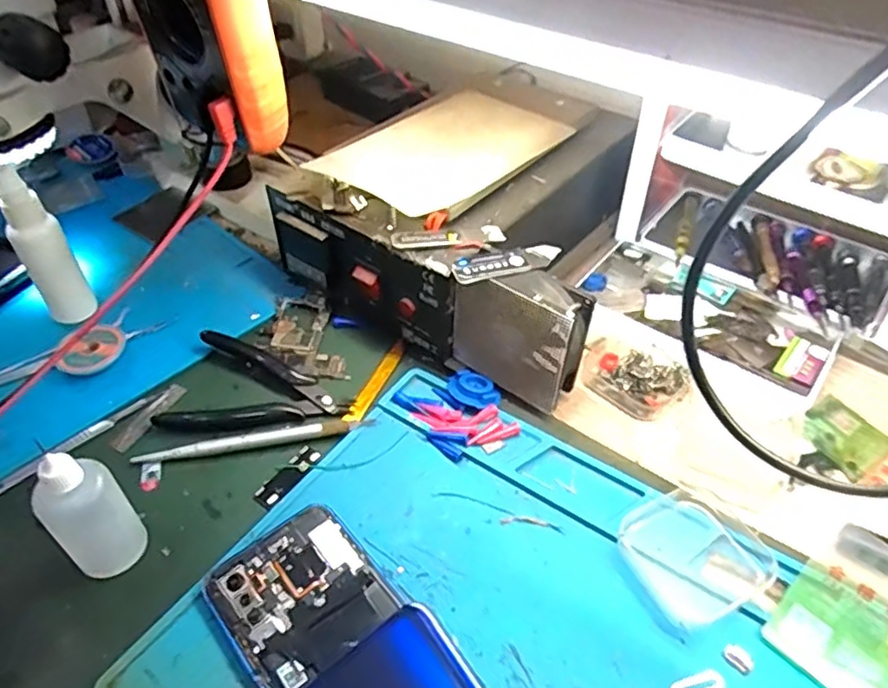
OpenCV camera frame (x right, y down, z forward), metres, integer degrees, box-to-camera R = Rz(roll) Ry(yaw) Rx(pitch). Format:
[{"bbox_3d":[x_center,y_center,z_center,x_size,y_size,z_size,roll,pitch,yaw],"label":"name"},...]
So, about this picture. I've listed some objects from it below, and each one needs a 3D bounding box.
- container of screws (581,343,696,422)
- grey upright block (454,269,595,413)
[{"bbox_3d":[0.127,0.018,0.429,0.048,0.022,0.067,-30,51,-26],"label":"container of screws"},{"bbox_3d":[0.046,-0.006,0.397,0.080,0.086,0.032,22,49,23],"label":"grey upright block"}]

